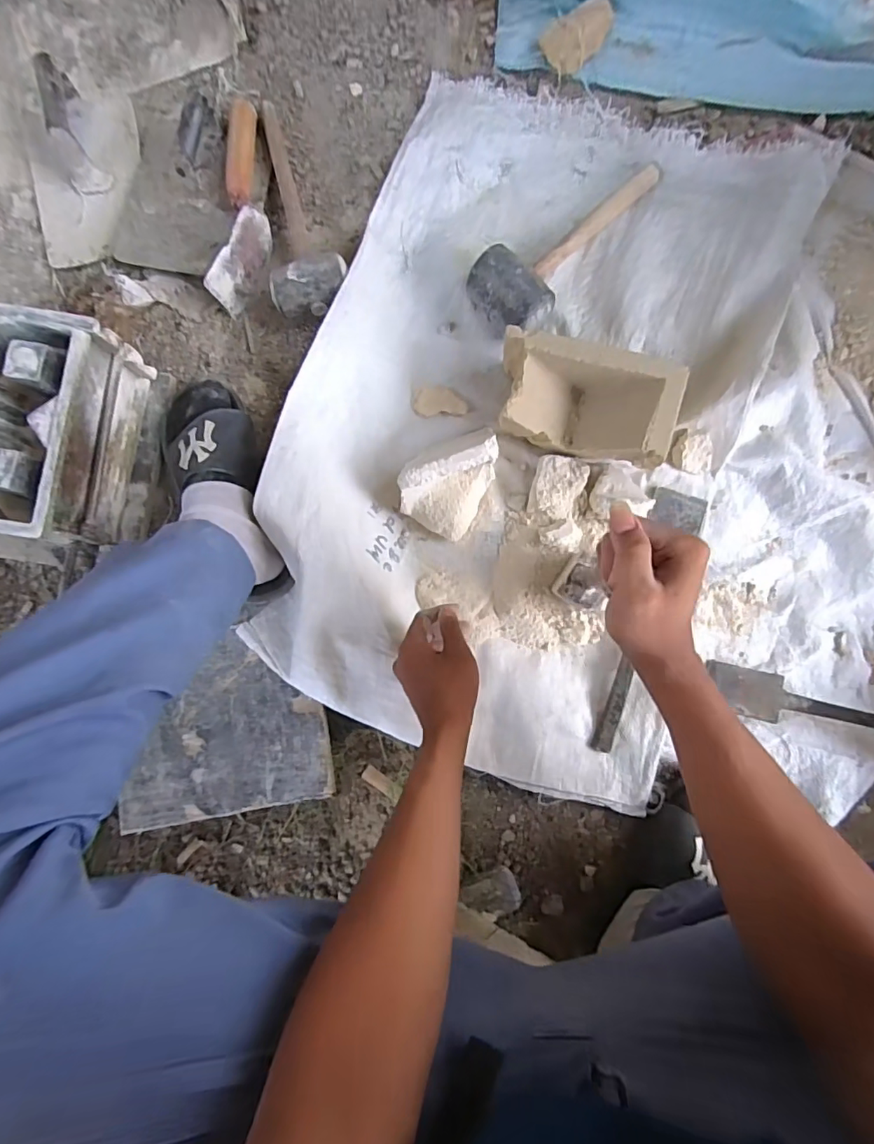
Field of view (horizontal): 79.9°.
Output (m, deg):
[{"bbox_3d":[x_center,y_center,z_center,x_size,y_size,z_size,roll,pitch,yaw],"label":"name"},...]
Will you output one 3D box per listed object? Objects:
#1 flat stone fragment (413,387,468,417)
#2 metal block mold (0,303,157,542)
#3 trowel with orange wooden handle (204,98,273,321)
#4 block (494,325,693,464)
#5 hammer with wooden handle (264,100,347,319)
[{"bbox_3d":[0.004,-0.213,0.653,0.065,0.005,0.036,-2,86,2],"label":"flat stone fragment"},{"bbox_3d":[-0.467,-0.156,0.576,0.238,0.127,0.224,9,87,3],"label":"metal block mold"},{"bbox_3d":[-0.236,-0.457,0.641,0.052,0.061,0.262,2,86,2],"label":"trowel with orange wooden handle"},{"bbox_3d":[0.163,-0.191,0.596,0.197,0.088,0.110,16,87,3],"label":"block"},{"bbox_3d":[-0.190,-0.447,0.642,0.088,0.063,0.284,-21,86,1],"label":"hammer with wooden handle"}]

